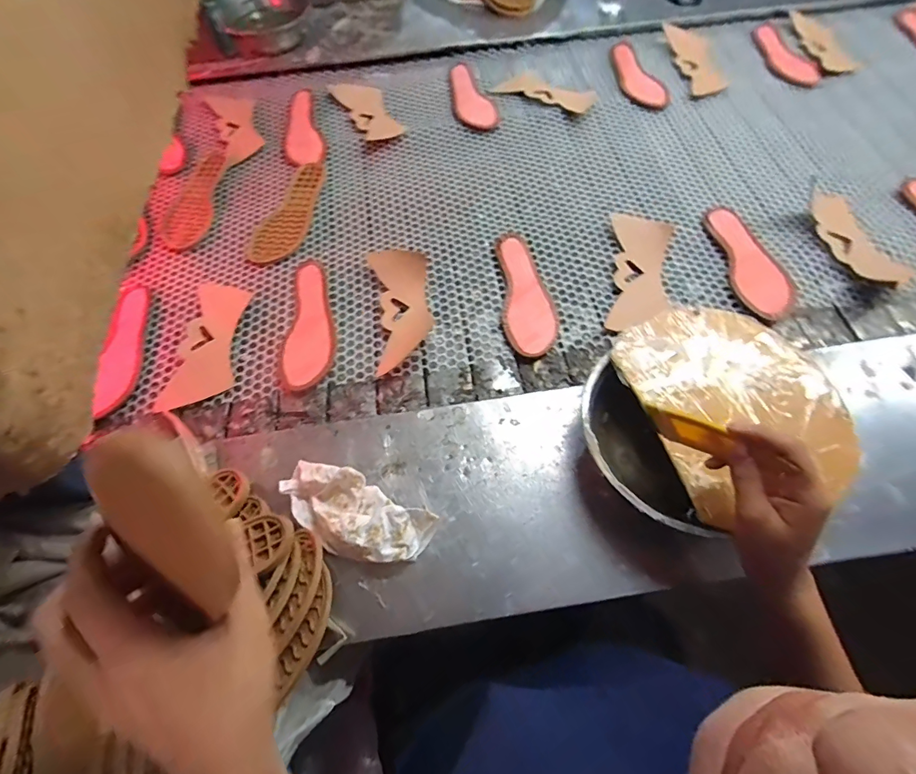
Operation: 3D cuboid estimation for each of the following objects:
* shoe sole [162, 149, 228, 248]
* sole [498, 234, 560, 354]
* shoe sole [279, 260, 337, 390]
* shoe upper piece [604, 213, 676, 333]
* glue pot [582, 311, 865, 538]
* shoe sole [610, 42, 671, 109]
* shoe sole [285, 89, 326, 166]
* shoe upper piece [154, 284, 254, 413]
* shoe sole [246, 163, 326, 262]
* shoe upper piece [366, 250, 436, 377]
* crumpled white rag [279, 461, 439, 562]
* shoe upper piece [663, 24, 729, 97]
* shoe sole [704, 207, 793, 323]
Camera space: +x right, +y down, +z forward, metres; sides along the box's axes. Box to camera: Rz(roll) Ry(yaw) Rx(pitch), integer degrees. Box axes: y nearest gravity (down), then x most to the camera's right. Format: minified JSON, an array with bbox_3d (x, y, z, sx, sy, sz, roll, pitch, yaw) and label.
[{"bbox_3d":[-0.465,-0.337,0.741,0.080,0.009,0.233,-3,63,1],"label":"shoe sole"},{"bbox_3d":[0.103,-0.146,0.624,0.075,0.015,0.221,-2,63,1],"label":"sole"},{"bbox_3d":[-0.217,-0.101,0.608,0.076,0.023,0.226,-7,63,-1],"label":"shoe sole"},{"bbox_3d":[0.277,-0.175,0.635,0.090,0.010,0.228,10,65,3],"label":"shoe upper piece"},{"bbox_3d":[0.261,0.036,0.467,0.262,0.088,0.223,-18,64,-7],"label":"glue pot"},{"bbox_3d":[0.362,-0.636,0.853,0.078,0.005,0.233,-11,63,-3],"label":"shoe sole"},{"bbox_3d":[-0.301,-0.496,0.804,0.070,0.008,0.201,-17,70,-3],"label":"shoe sole"},{"bbox_3d":[-0.357,-0.065,0.605,0.090,0.010,0.203,-2,63,1],"label":"shoe upper piece"},{"bbox_3d":[-0.290,-0.300,0.716,0.086,0.010,0.227,10,64,7],"label":"shoe sole"},{"bbox_3d":[-0.081,-0.122,0.618,0.087,0.011,0.209,-11,63,-3],"label":"shoe upper piece"},{"bbox_3d":[-0.112,0.136,0.447,0.161,0.035,0.076,24,67,14],"label":"crumpled white rag"},{"bbox_3d":[0.493,-0.670,0.857,0.088,0.023,0.196,-8,63,-2],"label":"shoe upper piece"},{"bbox_3d":[0.431,-0.191,0.624,0.077,0.018,0.225,-7,63,-1],"label":"shoe sole"}]

